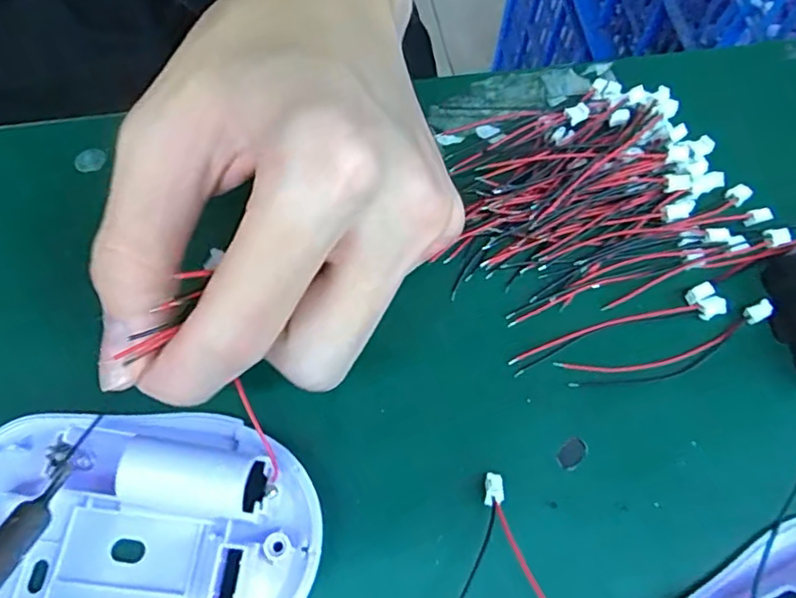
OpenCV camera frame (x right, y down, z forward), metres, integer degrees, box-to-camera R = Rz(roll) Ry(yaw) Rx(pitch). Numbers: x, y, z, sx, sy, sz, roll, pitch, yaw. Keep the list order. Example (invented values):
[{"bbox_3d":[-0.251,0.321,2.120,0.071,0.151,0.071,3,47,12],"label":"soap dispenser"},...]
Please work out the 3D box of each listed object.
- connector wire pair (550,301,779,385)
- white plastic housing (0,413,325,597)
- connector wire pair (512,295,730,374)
[{"bbox_3d":[0.083,0.016,0.178,0.067,0.008,0.013,-15,67,-8],"label":"connector wire pair"},{"bbox_3d":[-0.069,0.058,0.150,0.096,0.023,0.060,9,66,2],"label":"white plastic housing"},{"bbox_3d":[0.068,0.009,0.180,0.069,0.005,0.009,-14,67,-8],"label":"connector wire pair"}]

